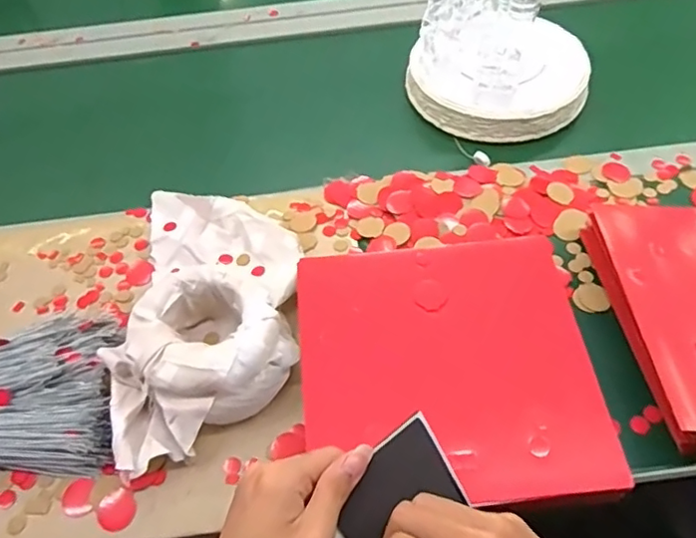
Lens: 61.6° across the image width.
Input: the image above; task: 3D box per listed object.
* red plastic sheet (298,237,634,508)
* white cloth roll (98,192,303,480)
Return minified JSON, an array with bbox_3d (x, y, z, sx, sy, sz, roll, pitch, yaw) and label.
[{"bbox_3d":[0.078,0.071,0.460,0.222,0.015,0.219,-5,54,0],"label":"red plastic sheet"},{"bbox_3d":[-0.123,0.023,0.520,0.151,0.066,0.284,-7,54,0],"label":"white cloth roll"}]

